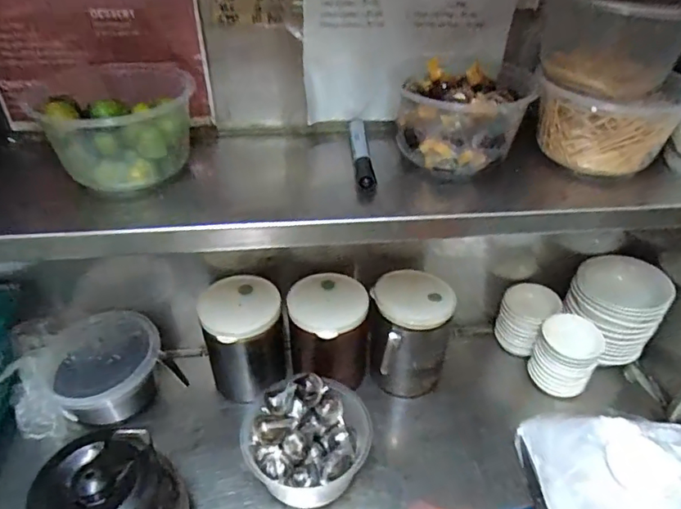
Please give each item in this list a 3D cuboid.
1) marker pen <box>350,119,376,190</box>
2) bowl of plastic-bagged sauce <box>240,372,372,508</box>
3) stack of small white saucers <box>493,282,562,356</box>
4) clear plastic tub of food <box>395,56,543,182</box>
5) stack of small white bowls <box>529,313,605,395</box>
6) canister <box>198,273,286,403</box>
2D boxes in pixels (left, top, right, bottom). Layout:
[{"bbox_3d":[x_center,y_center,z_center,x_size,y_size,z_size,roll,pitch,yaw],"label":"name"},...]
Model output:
[{"bbox_3d":[0.020,-0.103,0.500,0.016,0.015,0.121,-1,38,-4],"label":"marker pen"},{"bbox_3d":[-0.039,0.216,0.576,0.137,0.098,0.122,4,38,2],"label":"bowl of plastic-bagged sauce"},{"bbox_3d":[0.266,0.103,0.726,0.069,0.103,0.072,-21,43,-27],"label":"stack of small white saucers"},{"bbox_3d":[0.118,-0.133,0.488,0.122,0.072,0.119,15,40,16],"label":"clear plastic tub of food"},{"bbox_3d":[0.294,0.137,0.668,0.074,0.096,0.063,25,43,27],"label":"stack of small white bowls"},{"bbox_3d":[-0.124,0.109,0.662,0.103,0.131,0.097,-7,39,-12],"label":"canister"}]

